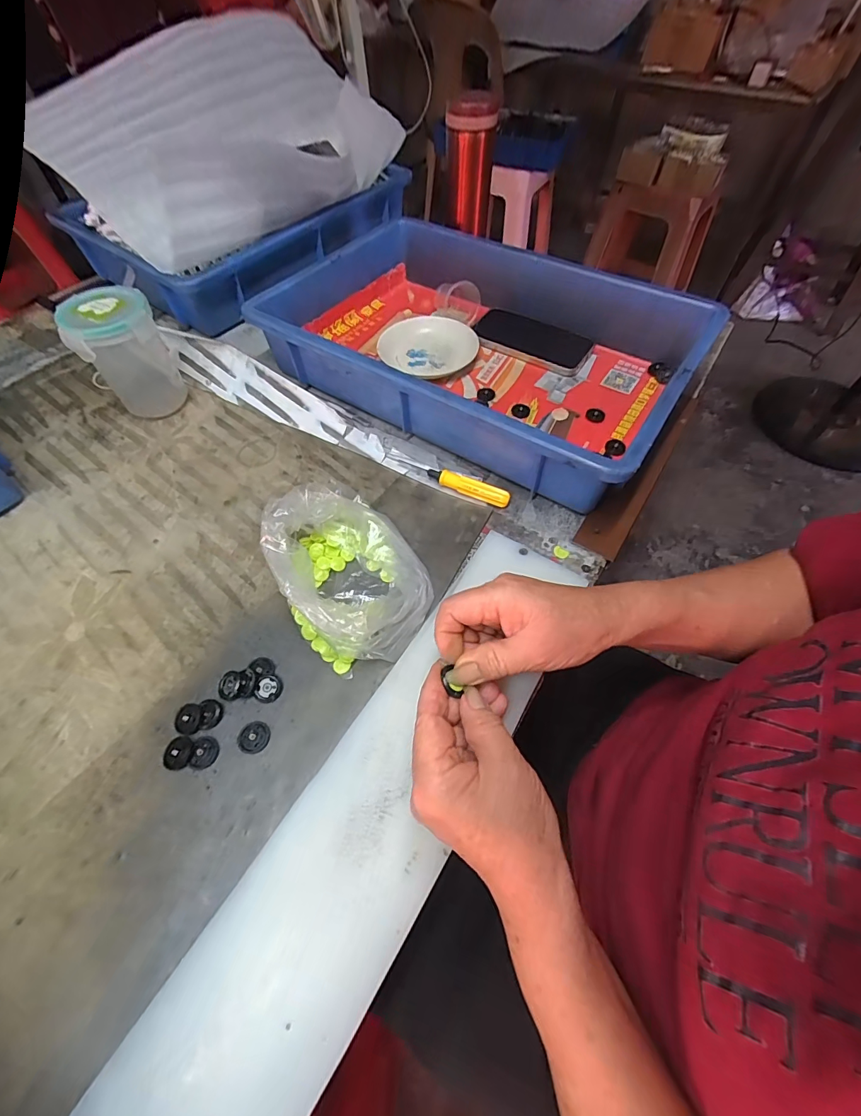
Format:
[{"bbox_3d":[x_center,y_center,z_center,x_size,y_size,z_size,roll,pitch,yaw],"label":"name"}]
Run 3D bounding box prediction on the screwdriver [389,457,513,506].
[{"bbox_3d":[0.016,-0.079,0.418,0.130,0.015,0.013,26,61,15],"label":"screwdriver"}]

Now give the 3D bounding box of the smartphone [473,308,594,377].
[{"bbox_3d":[0.124,-0.275,0.540,0.149,0.015,0.075,28,62,16],"label":"smartphone"}]

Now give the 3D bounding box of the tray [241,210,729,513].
[{"bbox_3d":[0.050,-0.239,0.480,0.432,0.088,0.280,30,63,17],"label":"tray"}]

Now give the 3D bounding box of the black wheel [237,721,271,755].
[{"bbox_3d":[-0.121,0.122,0.292,0.020,0.006,0.020,0,58,0],"label":"black wheel"}]

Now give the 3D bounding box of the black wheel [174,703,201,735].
[{"bbox_3d":[-0.167,0.112,0.297,0.019,0.006,0.018,0,58,0],"label":"black wheel"}]

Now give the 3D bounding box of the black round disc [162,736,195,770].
[{"bbox_3d":[-0.169,0.130,0.286,0.017,0.005,0.020,3,58,2],"label":"black round disc"}]

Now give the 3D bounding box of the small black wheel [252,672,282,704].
[{"bbox_3d":[-0.118,0.094,0.310,0.019,0.005,0.020,0,58,0],"label":"small black wheel"}]

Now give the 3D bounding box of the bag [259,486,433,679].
[{"bbox_3d":[-0.064,0.004,0.337,0.107,0.055,0.155,-22,61,-13],"label":"bag"}]

